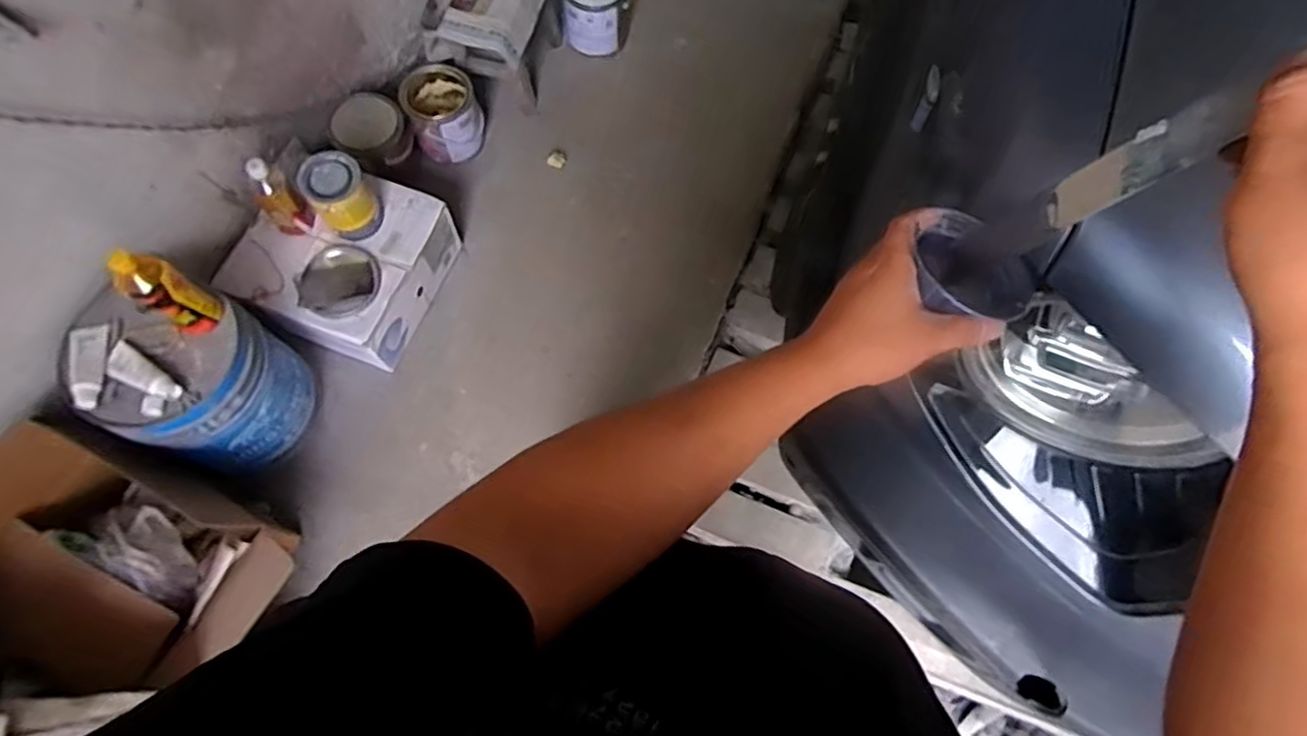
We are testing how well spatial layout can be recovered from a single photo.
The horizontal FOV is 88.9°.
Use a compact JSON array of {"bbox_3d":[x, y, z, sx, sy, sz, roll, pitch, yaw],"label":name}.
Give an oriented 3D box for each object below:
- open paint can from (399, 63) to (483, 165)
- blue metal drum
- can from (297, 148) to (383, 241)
[{"bbox_3d":[-0.468,-0.572,1.490,0.155,0.166,0.164,-17,71,-8],"label":"open paint can"},{"bbox_3d":[-0.771,0.031,1.150,0.238,0.337,0.240,16,70,4],"label":"blue metal drum"},{"bbox_3d":[-0.577,-0.320,1.230,0.108,0.134,0.108,-32,74,-13],"label":"can"}]

